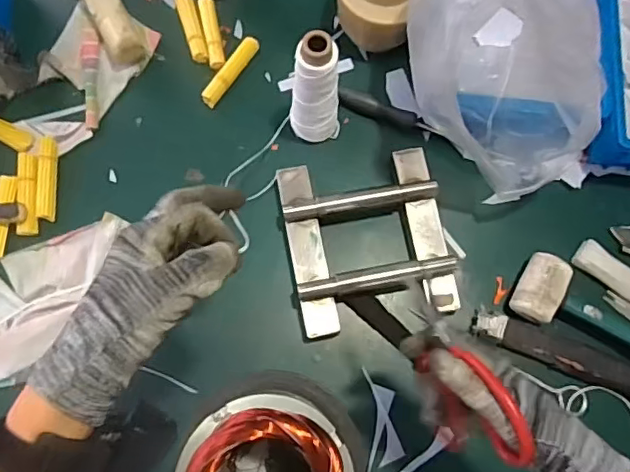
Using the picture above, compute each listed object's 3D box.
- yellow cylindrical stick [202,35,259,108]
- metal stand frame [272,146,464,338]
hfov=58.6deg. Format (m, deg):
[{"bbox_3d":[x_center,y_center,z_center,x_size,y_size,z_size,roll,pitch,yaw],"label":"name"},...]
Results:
[{"bbox_3d":[-0.106,-0.206,0.704,0.024,0.022,0.103,31,77,6],"label":"yellow cylindrical stick"},{"bbox_3d":[0.059,0.003,0.642,0.179,0.041,0.195,-10,77,-4],"label":"metal stand frame"}]

